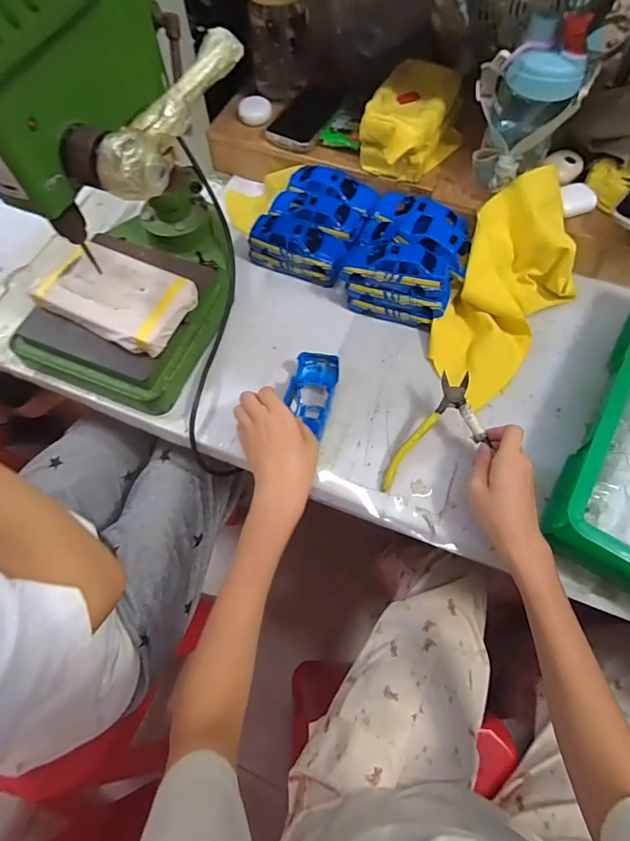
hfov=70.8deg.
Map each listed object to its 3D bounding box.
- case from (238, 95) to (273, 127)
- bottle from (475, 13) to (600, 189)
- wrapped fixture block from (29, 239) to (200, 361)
[{"bbox_3d":[-0.089,-0.464,0.667,0.049,0.026,0.040,-7,65,-3],"label":"case"},{"bbox_3d":[0.252,-0.372,0.538,0.092,0.174,0.092,0,65,0],"label":"bottle"},{"bbox_3d":[-0.239,-0.150,0.526,0.172,0.033,0.104,23,67,11],"label":"wrapped fixture block"}]

